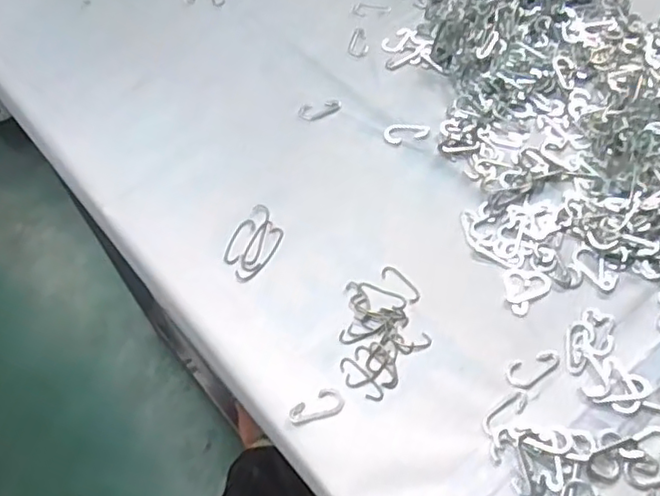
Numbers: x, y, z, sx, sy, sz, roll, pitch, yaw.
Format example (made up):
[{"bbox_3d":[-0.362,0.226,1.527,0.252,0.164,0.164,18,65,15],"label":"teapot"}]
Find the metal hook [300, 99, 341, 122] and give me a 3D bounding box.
[{"bbox_3d":[-0.008,-0.121,0.554,0.037,0.004,0.020,-19,57,-8],"label":"metal hook"}]

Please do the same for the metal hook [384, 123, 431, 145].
[{"bbox_3d":[0.064,-0.097,0.531,0.036,0.009,0.019,-15,56,-6],"label":"metal hook"}]

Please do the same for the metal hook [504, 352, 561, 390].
[{"bbox_3d":[0.131,0.077,0.412,0.036,0.004,0.021,-28,59,-14],"label":"metal hook"}]

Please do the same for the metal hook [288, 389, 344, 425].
[{"bbox_3d":[-0.008,0.102,0.403,0.036,0.004,0.017,-26,58,-13],"label":"metal hook"}]

